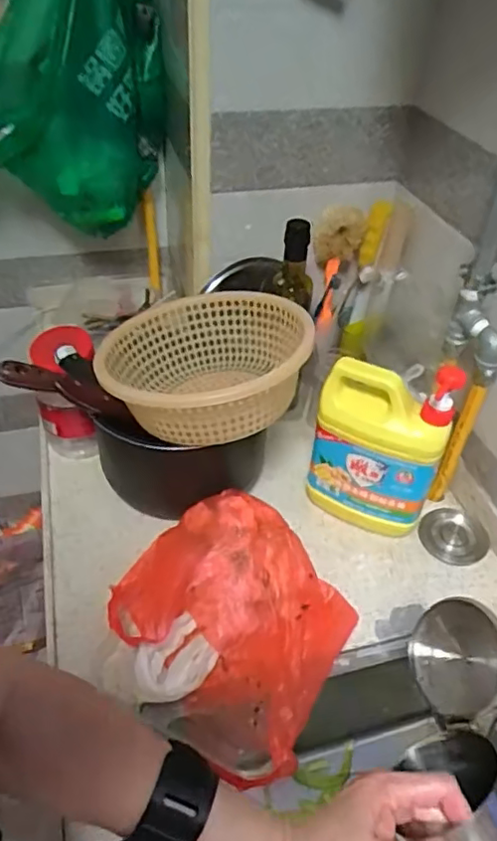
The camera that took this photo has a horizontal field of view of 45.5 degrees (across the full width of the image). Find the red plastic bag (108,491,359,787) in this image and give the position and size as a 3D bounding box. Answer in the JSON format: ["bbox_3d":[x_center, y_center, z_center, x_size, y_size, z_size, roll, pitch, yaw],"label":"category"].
[{"bbox_3d":[-0.014,0.210,0.618,0.215,0.084,0.257,-26,50,-29],"label":"red plastic bag"}]

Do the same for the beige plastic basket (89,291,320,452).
[{"bbox_3d":[-0.050,-0.064,0.674,0.219,0.125,0.229,-2,42,-6],"label":"beige plastic basket"}]

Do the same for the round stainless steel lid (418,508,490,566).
[{"bbox_3d":[0.259,0.145,0.748,0.081,0.017,0.072,23,46,21],"label":"round stainless steel lid"}]

